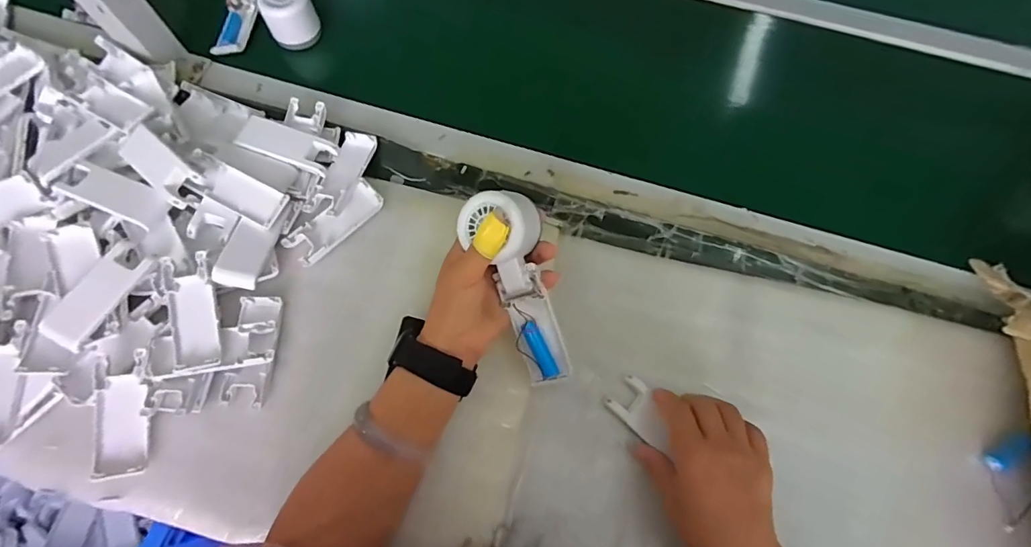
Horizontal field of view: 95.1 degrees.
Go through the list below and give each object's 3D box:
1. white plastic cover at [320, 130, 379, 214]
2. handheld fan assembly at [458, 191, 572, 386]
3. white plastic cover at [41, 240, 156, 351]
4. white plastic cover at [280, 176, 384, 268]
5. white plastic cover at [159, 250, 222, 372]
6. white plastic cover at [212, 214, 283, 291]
[{"bbox_3d":[-0.179,-0.109,0.500,0.037,0.010,0.100,13,69,3],"label":"white plastic cover"},{"bbox_3d":[0.003,0.014,0.386,0.061,0.036,0.164,-20,100,-9],"label":"handheld fan assembly"},{"bbox_3d":[-0.371,0.018,0.417,0.040,0.008,0.097,29,70,9],"label":"white plastic cover"},{"bbox_3d":[-0.185,-0.053,0.487,0.103,0.014,0.038,-41,75,-16],"label":"white plastic cover"},{"bbox_3d":[-0.297,0.035,0.430,0.040,0.014,0.102,-12,85,-6],"label":"white plastic cover"},{"bbox_3d":[-0.258,-0.020,0.450,0.039,0.014,0.067,17,65,-11],"label":"white plastic cover"}]

